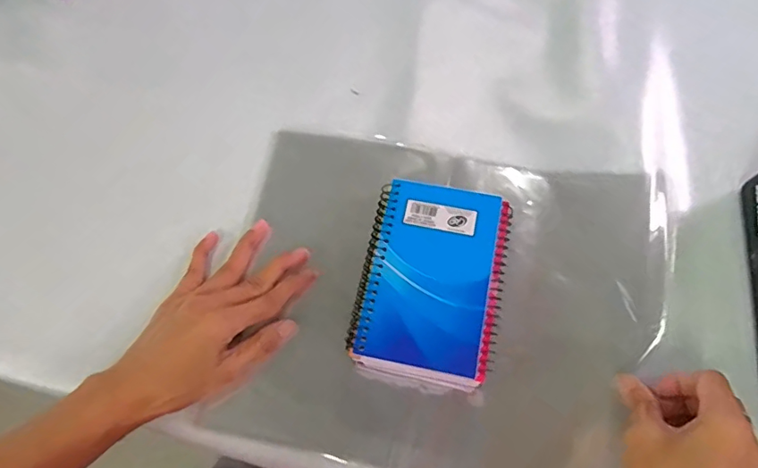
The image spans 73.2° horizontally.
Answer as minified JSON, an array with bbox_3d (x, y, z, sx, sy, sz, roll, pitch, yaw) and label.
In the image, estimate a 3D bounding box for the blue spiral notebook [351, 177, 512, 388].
[{"bbox_3d":[0.037,0.030,0.350,0.092,0.014,0.134,11,70,6],"label":"blue spiral notebook"}]

